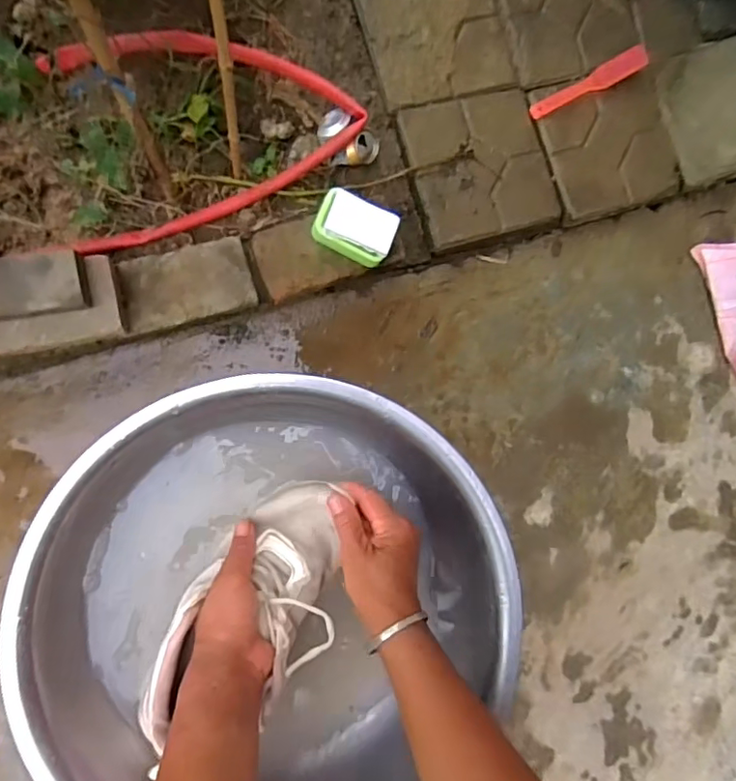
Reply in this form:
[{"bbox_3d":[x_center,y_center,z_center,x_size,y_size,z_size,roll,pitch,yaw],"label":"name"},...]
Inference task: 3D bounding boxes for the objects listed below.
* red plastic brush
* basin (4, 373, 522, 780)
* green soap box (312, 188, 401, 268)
[{"bbox_3d":[0.395,-0.543,0.993,0.228,0.036,0.044,-31,94,-10],"label":"red plastic brush"},{"bbox_3d":[-0.072,0.167,0.446,0.353,0.106,0.337,0,88,-10],"label":"basin"},{"bbox_3d":[-0.017,-0.252,0.862,0.121,0.031,0.090,26,84,-9],"label":"green soap box"}]

